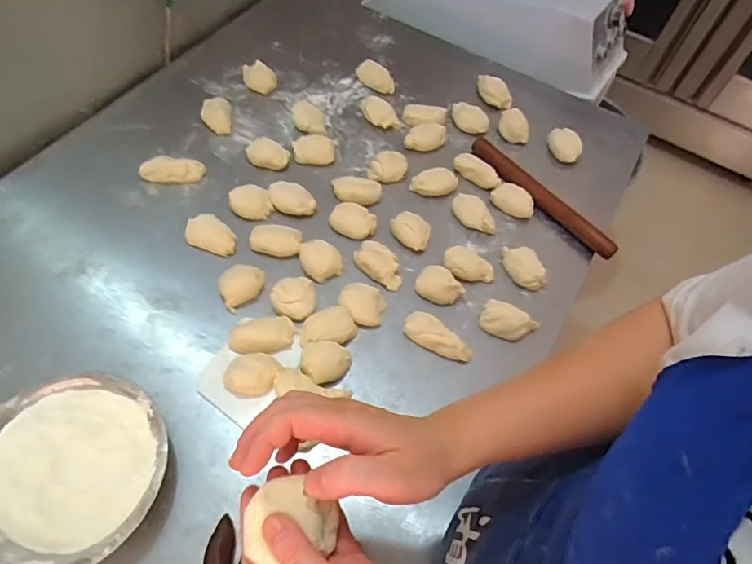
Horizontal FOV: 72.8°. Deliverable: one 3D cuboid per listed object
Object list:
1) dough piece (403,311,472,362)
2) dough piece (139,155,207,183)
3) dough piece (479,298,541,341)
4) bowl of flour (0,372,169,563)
[{"bbox_3d":[0.077,0.071,0.640,0.089,0.027,0.033,34,61,15],"label":"dough piece"},{"bbox_3d":[-0.303,-0.167,0.756,0.089,0.023,0.041,5,58,-2],"label":"dough piece"},{"bbox_3d":[0.171,0.053,0.664,0.068,0.025,0.046,31,61,14],"label":"dough piece"},{"bbox_3d":[-0.308,0.190,0.514,0.182,0.047,0.186,2,58,-4],"label":"bowl of flour"}]

